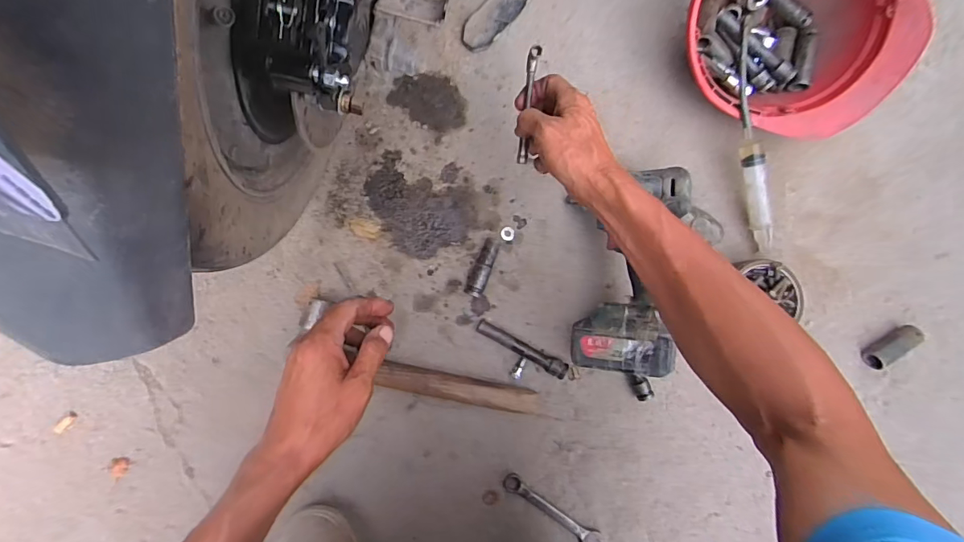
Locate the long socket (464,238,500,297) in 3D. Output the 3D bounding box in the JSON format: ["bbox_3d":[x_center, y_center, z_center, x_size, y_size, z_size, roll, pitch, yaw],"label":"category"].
[{"bbox_3d":[0.001,-0.005,0.596,0.023,0.021,0.076,21,85,-4],"label":"long socket"}]

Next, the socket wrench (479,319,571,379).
[{"bbox_3d":[0.053,0.101,0.594,0.128,0.022,0.020,30,84,-3],"label":"socket wrench"}]

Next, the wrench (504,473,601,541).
[{"bbox_3d":[0.088,0.309,0.592,0.143,0.006,0.024,36,84,-3],"label":"wrench"}]

